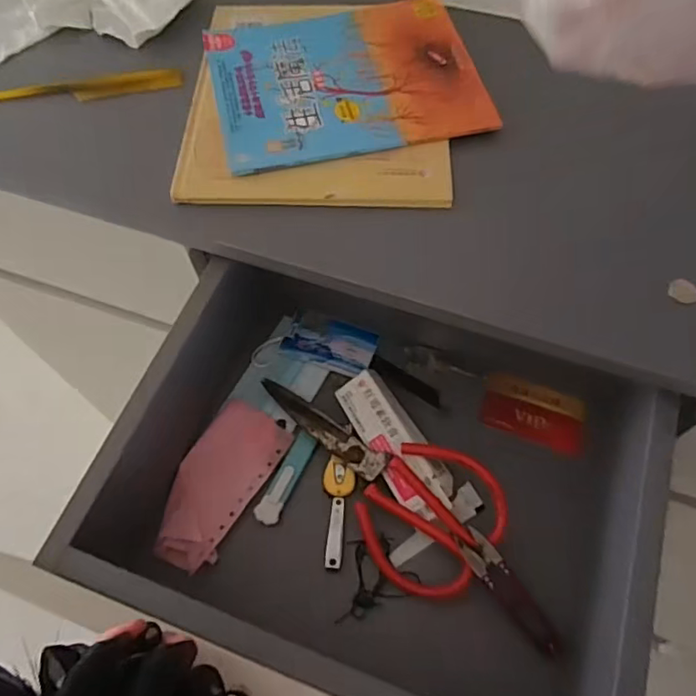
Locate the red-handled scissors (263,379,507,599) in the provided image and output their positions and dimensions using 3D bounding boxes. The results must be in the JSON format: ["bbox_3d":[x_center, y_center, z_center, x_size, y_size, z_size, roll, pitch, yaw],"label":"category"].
[{"bbox_3d":[0.016,0.102,0.461,0.216,0.031,0.104,32,67,17],"label":"red-handled scissors"}]

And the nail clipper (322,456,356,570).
[{"bbox_3d":[-0.006,0.132,0.457,0.026,0.012,0.084,-3,62,-1],"label":"nail clipper"}]

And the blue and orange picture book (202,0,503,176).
[{"bbox_3d":[-0.004,-0.241,0.502,0.222,0.008,0.188,-12,62,-6],"label":"blue and orange picture book"}]

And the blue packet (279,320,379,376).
[{"bbox_3d":[-0.017,-0.004,0.532,0.084,0.005,0.049,14,63,8],"label":"blue packet"}]

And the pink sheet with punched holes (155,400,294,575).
[{"bbox_3d":[-0.109,0.111,0.471,0.070,0.010,0.138,27,65,15],"label":"pink sheet with punched holes"}]

